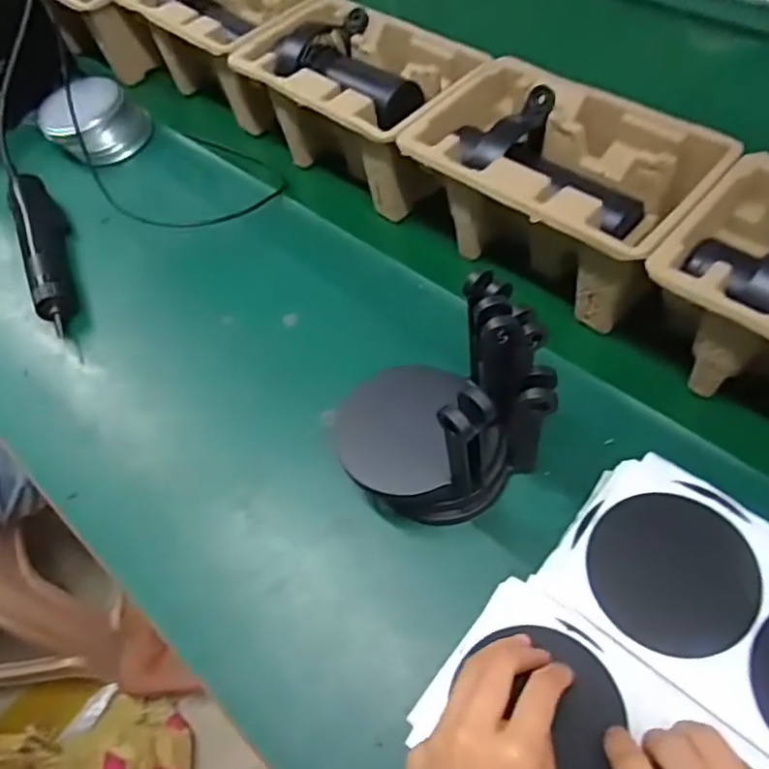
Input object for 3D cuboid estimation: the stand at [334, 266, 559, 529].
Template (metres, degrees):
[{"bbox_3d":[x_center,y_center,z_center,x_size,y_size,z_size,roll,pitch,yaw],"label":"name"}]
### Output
[{"bbox_3d":[0.036,0.018,0.407,0.129,0.143,0.096,-21,58,-10],"label":"stand"}]

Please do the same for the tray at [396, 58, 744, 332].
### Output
[{"bbox_3d":[0.136,-0.162,0.524,0.229,0.102,0.143,37,66,24],"label":"tray"}]

